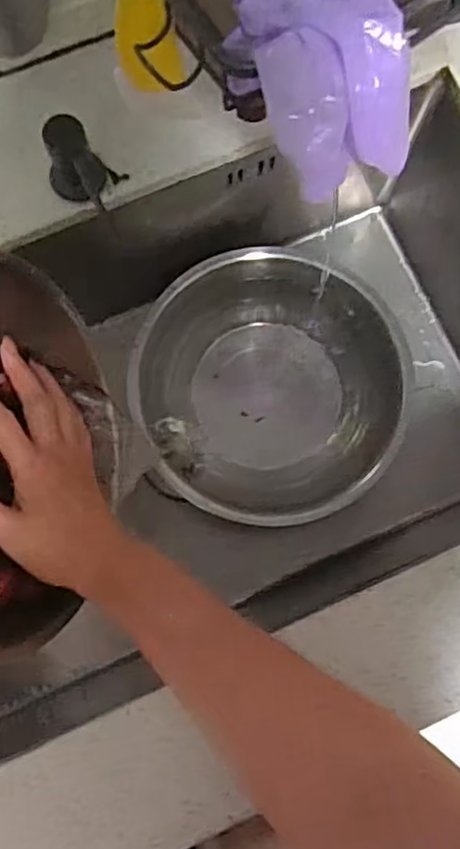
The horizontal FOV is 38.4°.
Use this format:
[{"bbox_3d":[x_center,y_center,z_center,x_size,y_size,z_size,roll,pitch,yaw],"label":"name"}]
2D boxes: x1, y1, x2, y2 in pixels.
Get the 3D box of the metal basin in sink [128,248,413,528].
[{"bbox_3d":[0.037,-0.040,0.672,0.255,0.085,0.231,-12,80,-4],"label":"metal basin in sink"}]

